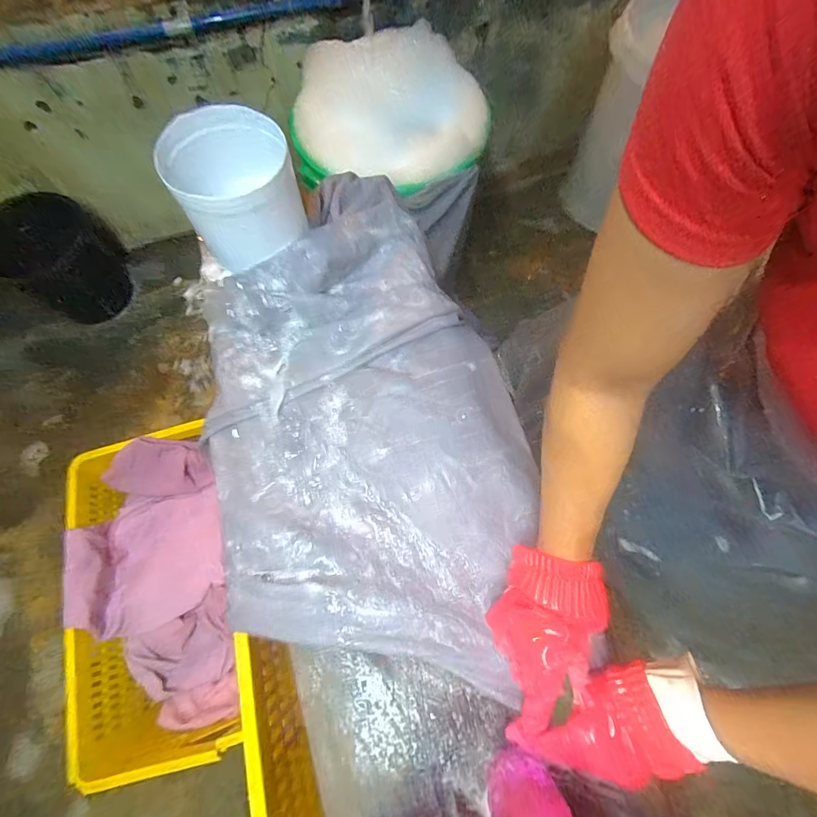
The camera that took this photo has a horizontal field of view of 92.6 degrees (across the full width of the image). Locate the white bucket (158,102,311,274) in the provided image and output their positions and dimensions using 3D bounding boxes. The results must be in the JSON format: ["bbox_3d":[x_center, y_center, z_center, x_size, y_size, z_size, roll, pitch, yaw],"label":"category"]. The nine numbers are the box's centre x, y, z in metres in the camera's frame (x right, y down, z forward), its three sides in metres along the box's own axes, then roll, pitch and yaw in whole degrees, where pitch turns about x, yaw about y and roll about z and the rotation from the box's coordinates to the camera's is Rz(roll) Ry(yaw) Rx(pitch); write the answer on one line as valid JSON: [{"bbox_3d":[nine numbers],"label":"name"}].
[{"bbox_3d":[-0.220,-0.283,0.512,0.143,0.122,0.143,0,70,0],"label":"white bucket"}]

